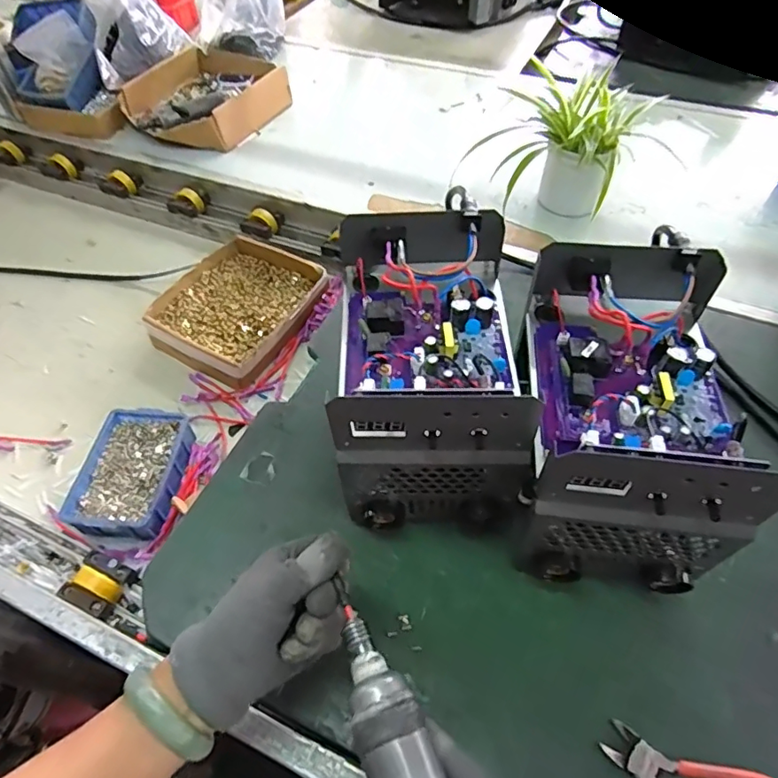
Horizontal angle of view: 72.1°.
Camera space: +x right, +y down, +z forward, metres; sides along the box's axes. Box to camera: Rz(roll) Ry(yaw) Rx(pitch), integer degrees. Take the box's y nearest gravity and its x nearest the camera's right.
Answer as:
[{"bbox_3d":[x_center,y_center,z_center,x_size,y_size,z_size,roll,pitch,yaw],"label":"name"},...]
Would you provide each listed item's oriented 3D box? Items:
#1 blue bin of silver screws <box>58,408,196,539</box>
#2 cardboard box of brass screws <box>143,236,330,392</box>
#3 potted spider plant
[{"bbox_3d":[-0.293,0.098,0.618,0.101,0.050,0.149,3,54,4],"label":"blue bin of silver screws"},{"bbox_3d":[-0.217,-0.121,0.775,0.207,0.045,0.225,29,59,21],"label":"cardboard box of brass screws"},{"bbox_3d":[0.242,-0.339,0.732,0.232,0.172,0.155,-6,53,-3],"label":"potted spider plant"}]

